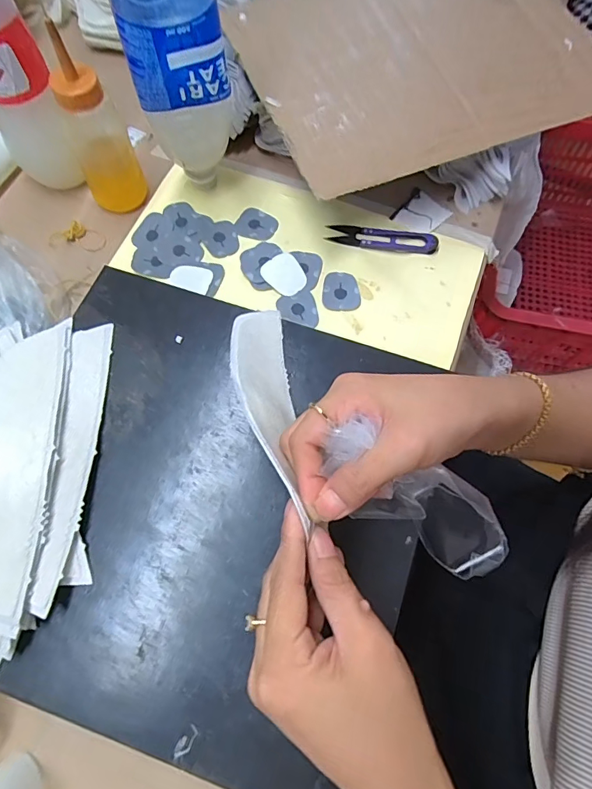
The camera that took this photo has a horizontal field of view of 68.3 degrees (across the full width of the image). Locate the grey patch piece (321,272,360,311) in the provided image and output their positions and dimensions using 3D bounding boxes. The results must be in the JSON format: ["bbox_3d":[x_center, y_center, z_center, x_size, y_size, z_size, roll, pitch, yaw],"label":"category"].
[{"bbox_3d":[0.040,-0.092,0.387,0.033,0.004,0.038,1,70,-2],"label":"grey patch piece"}]

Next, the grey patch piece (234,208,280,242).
[{"bbox_3d":[-0.037,-0.162,0.415,0.038,0.004,0.033,18,71,4],"label":"grey patch piece"}]

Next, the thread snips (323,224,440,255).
[{"bbox_3d":[0.080,-0.147,0.405,0.100,0.008,0.022,9,70,1],"label":"thread snips"}]

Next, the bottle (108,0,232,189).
[{"bbox_3d":[-0.089,-0.244,0.340,0.071,0.192,0.058,-10,71,-6],"label":"bottle"}]

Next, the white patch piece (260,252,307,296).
[{"bbox_3d":[-0.010,-0.107,0.391,0.038,0.006,0.034,39,74,11],"label":"white patch piece"}]

